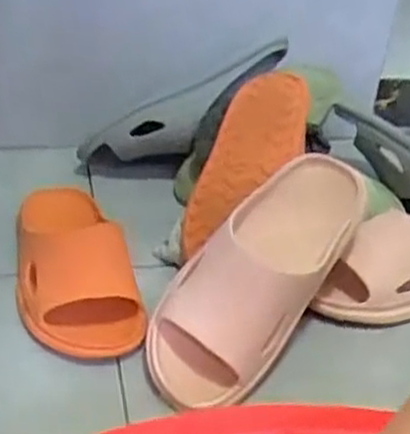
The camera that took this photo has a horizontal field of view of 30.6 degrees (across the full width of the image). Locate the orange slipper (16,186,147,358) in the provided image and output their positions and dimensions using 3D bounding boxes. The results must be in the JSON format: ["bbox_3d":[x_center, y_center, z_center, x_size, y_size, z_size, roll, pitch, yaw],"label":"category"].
[{"bbox_3d":[-0.130,0.037,0.710,0.101,0.057,0.234,-6,33,-20],"label":"orange slipper"}]

